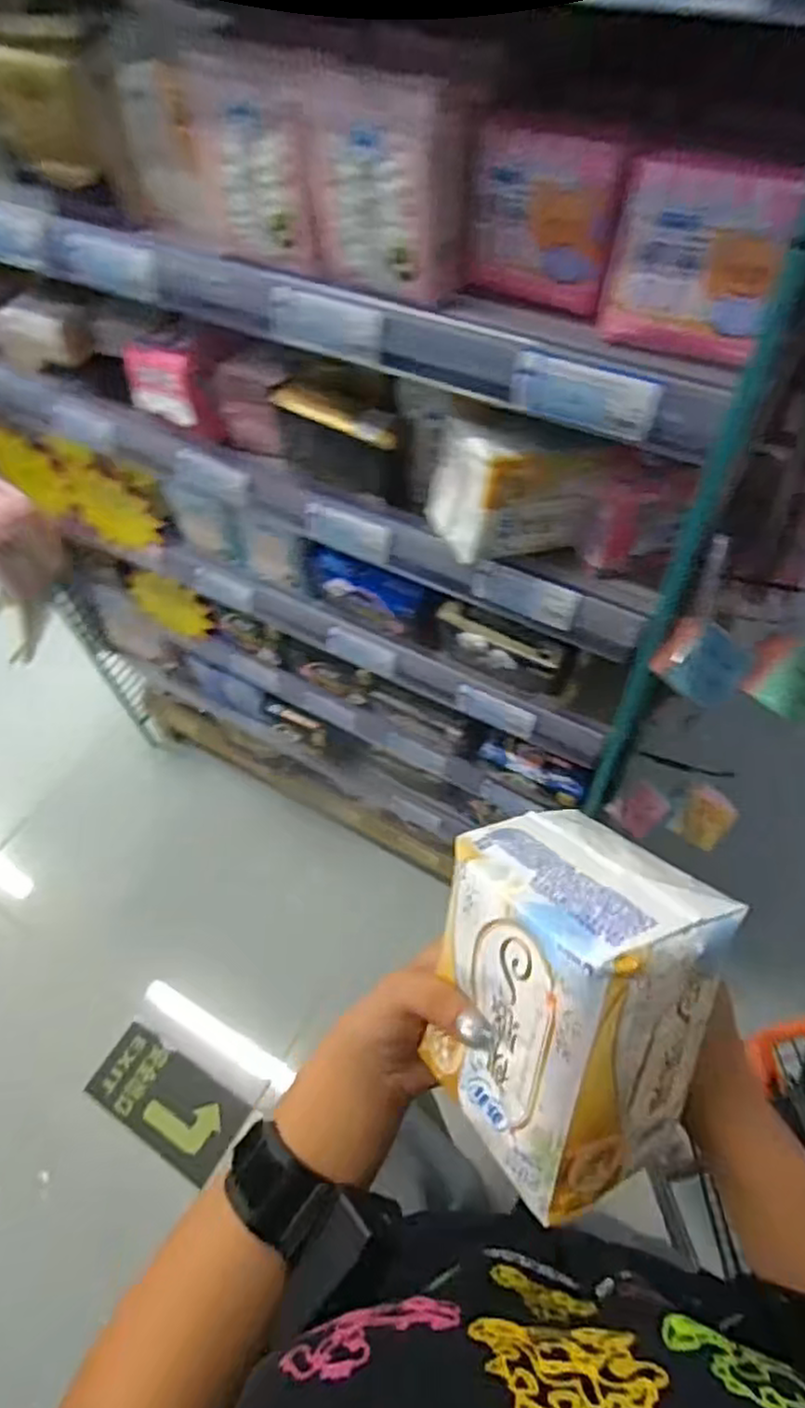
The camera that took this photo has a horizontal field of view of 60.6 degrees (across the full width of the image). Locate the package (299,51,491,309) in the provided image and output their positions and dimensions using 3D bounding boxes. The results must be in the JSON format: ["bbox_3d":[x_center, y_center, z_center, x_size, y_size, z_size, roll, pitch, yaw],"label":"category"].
[{"bbox_3d":[-0.009,-0.338,0.454,0.101,0.103,0.052,33,65,20],"label":"package"}]

